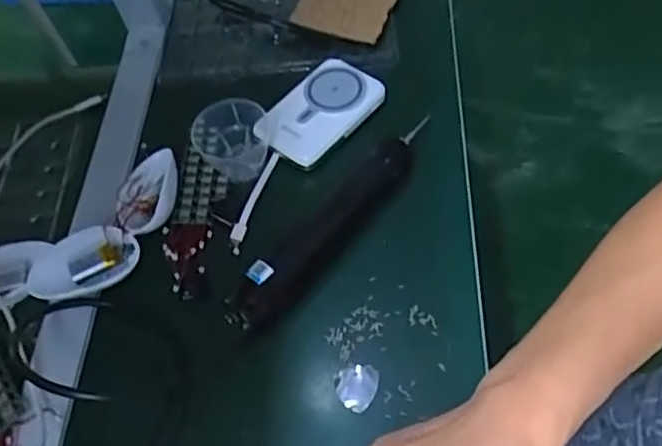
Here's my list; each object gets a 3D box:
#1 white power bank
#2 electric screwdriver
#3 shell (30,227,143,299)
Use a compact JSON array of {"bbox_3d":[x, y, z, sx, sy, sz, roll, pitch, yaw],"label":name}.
[{"bbox_3d":[-0.010,-0.101,0.562,0.074,0.018,0.111,32,66,22],"label":"white power bank"},{"bbox_3d":[0.002,-0.008,0.496,0.044,0.032,0.238,35,67,23],"label":"electric screwdriver"},{"bbox_3d":[-0.196,0.033,0.494,0.083,0.023,0.047,-22,59,-8],"label":"shell"}]

